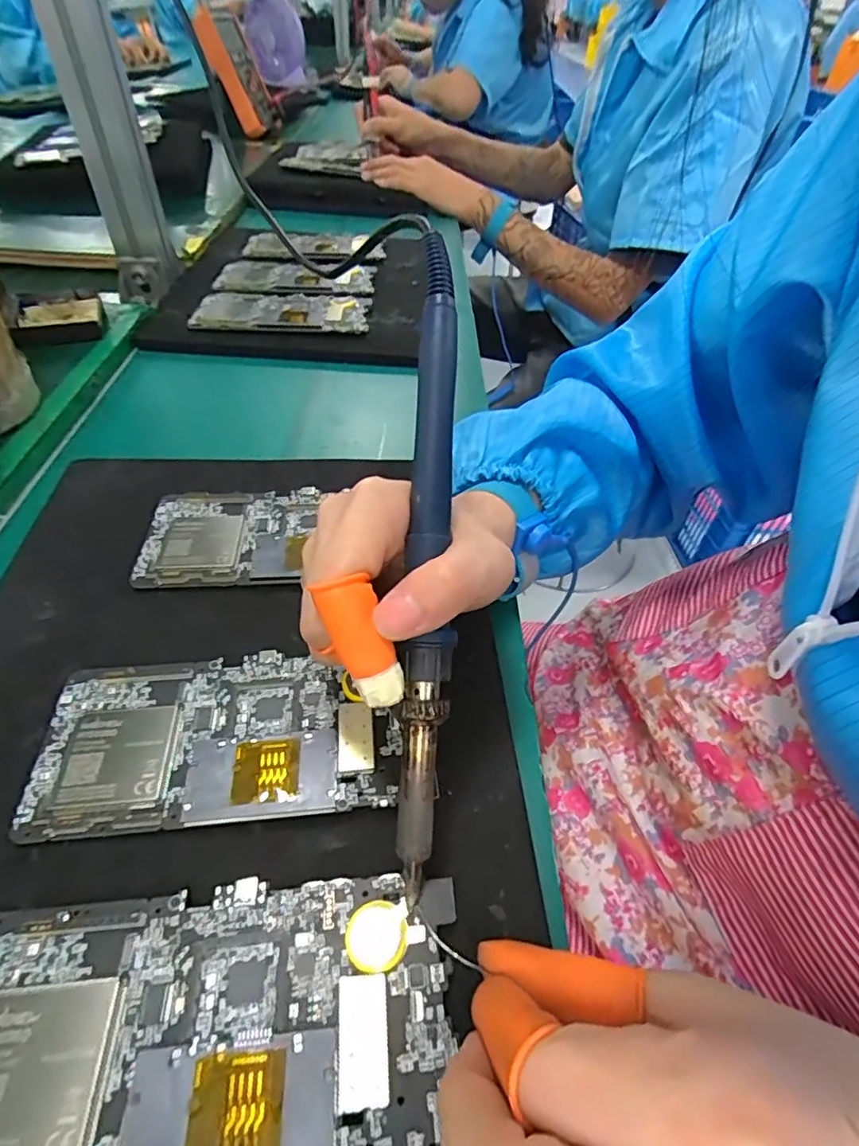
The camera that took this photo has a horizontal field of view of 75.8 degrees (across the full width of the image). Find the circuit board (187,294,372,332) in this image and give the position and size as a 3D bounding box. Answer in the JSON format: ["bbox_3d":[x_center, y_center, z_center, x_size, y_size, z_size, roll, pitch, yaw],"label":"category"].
[{"bbox_3d":[-0.133,-0.240,0.503,0.154,0.013,0.069,3,48,-3],"label":"circuit board"}]

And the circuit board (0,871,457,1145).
[{"bbox_3d":[-0.071,0.136,0.166,0.147,0.010,0.072,-2,48,-7],"label":"circuit board"}]

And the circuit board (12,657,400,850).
[{"bbox_3d":[-0.086,0.067,0.229,0.140,0.011,0.071,-2,48,-7],"label":"circuit board"}]

